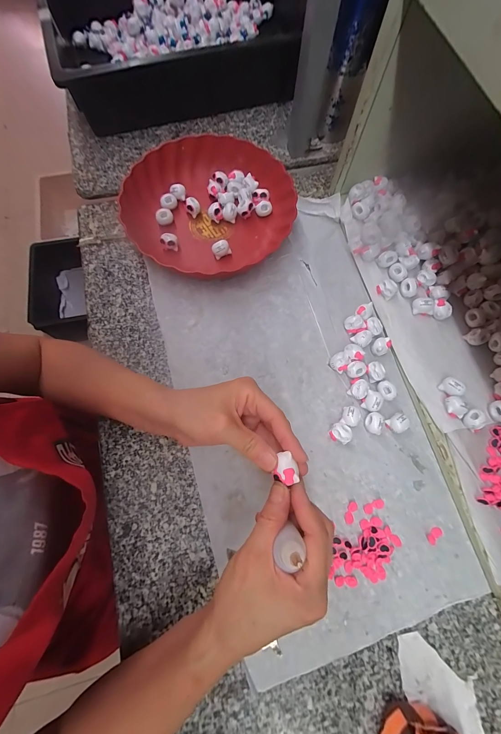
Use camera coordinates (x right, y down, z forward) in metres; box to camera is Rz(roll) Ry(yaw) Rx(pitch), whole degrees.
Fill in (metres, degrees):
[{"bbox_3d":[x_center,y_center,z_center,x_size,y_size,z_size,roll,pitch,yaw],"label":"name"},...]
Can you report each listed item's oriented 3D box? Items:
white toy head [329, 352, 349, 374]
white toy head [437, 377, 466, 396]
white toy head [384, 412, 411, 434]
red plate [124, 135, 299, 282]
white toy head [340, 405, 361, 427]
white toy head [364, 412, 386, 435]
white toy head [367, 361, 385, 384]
[{"bbox_3d":[0.117,-0.005,0.370,0.020,0.020,0.022,0,73,0],"label":"white toy head"},{"bbox_3d":[0.246,0.025,0.344,0.017,0.018,0.023,-34,76,-10],"label":"white toy head"},{"bbox_3d":[0.182,0.071,0.349,0.023,0.019,0.022,0,73,0],"label":"white toy head"},{"bbox_3d":[-0.059,-0.239,0.423,0.228,0.046,0.228,0,73,0],"label":"red plate"},{"bbox_3d":[0.126,0.063,0.350,0.025,0.018,0.023,0,73,0],"label":"white toy head"},{"bbox_3d":[0.153,0.070,0.348,0.019,0.018,0.025,15,74,4],"label":"white toy head"},{"bbox_3d":[0.164,0.007,0.368,0.018,0.021,0.024,-10,74,-3],"label":"white toy head"}]

